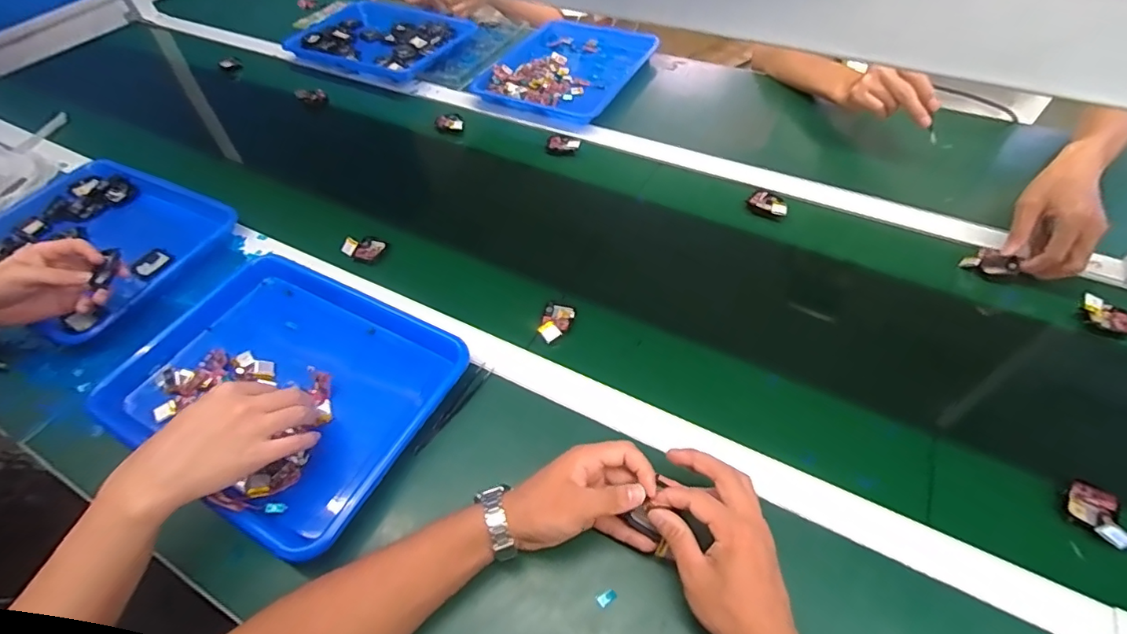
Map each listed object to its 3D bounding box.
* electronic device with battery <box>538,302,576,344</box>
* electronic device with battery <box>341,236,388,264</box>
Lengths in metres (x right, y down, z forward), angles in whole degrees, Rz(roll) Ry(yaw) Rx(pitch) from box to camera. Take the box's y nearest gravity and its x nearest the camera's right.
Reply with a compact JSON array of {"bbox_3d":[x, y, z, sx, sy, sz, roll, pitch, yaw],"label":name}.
[{"bbox_3d":[-0.007,0.006,0.604,0.036,0.016,0.056,7,53,10],"label":"electronic device with battery"},{"bbox_3d":[-0.271,-0.094,0.704,0.056,0.017,0.039,21,56,19],"label":"electronic device with battery"}]

